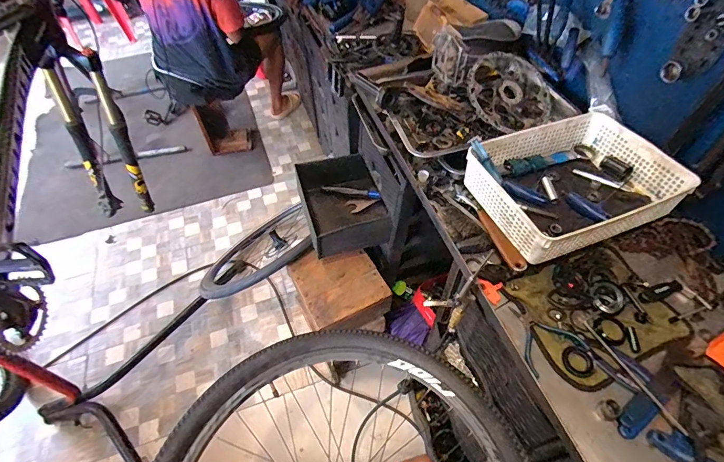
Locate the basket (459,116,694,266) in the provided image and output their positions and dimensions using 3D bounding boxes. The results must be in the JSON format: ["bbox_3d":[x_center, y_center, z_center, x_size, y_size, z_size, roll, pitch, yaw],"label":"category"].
[{"bbox_3d":[0.391,-0.090,0.711,0.324,0.085,0.249,-18,55,-11],"label":"basket"}]

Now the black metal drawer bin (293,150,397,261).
[{"bbox_3d":[-0.066,-0.080,1.247,0.247,0.146,0.333,-14,54,-9],"label":"black metal drawer bin"}]

